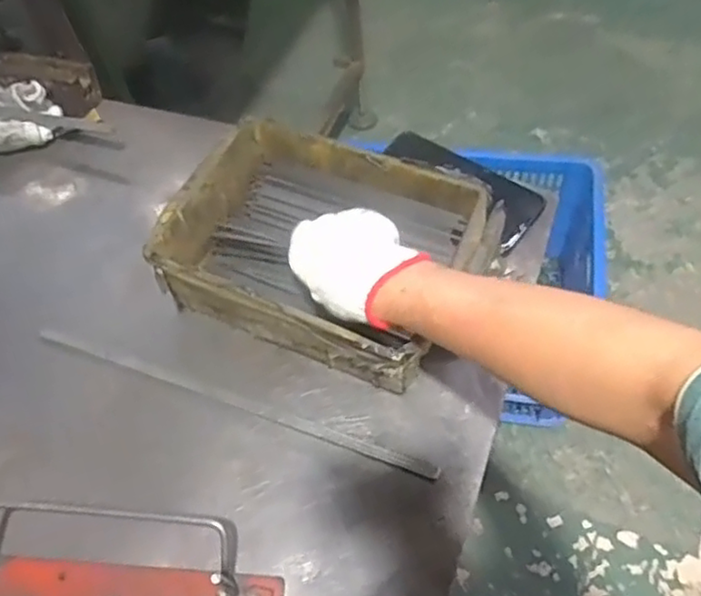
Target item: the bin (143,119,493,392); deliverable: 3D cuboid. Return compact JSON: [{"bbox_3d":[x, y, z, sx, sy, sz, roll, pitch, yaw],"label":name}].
[{"bbox_3d":[-0.023,-0.039,0.573,0.248,0.082,0.178,21,59,18],"label":"bin"}]

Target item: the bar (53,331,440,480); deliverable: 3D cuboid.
[{"bbox_3d":[-0.102,0.082,0.545,0.360,0.005,0.009,16,58,15],"label":"bar"}]

